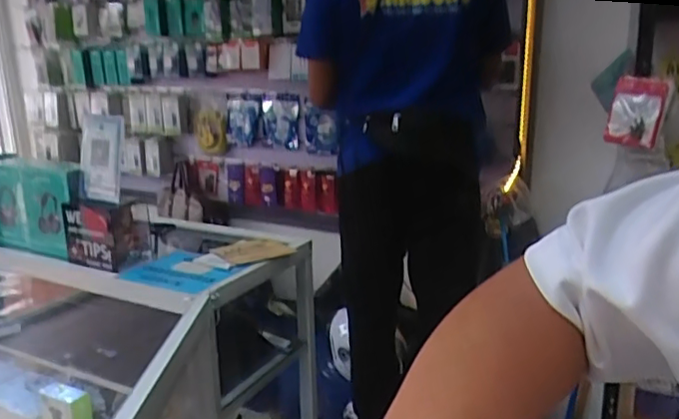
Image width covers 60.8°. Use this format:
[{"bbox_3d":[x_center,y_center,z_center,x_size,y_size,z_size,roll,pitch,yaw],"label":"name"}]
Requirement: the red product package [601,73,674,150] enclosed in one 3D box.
[{"bbox_3d":[0.698,-0.230,1.352,0.145,0.164,0.021,6,17,-8],"label":"red product package"}]

